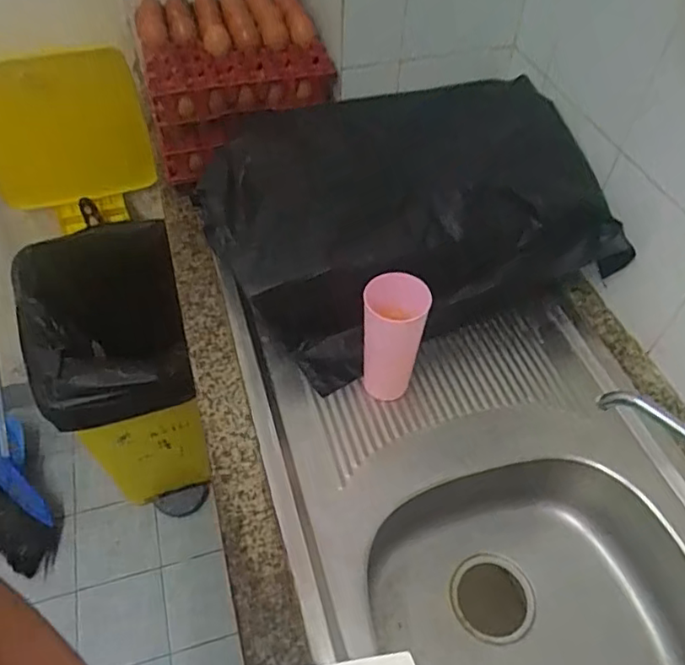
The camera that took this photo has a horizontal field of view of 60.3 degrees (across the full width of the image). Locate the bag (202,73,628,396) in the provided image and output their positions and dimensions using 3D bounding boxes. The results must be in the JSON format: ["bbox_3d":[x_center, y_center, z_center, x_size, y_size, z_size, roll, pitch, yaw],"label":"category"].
[{"bbox_3d":[0.085,-0.197,0.889,0.546,0.173,0.434,-16,53,-14],"label":"bag"}]

